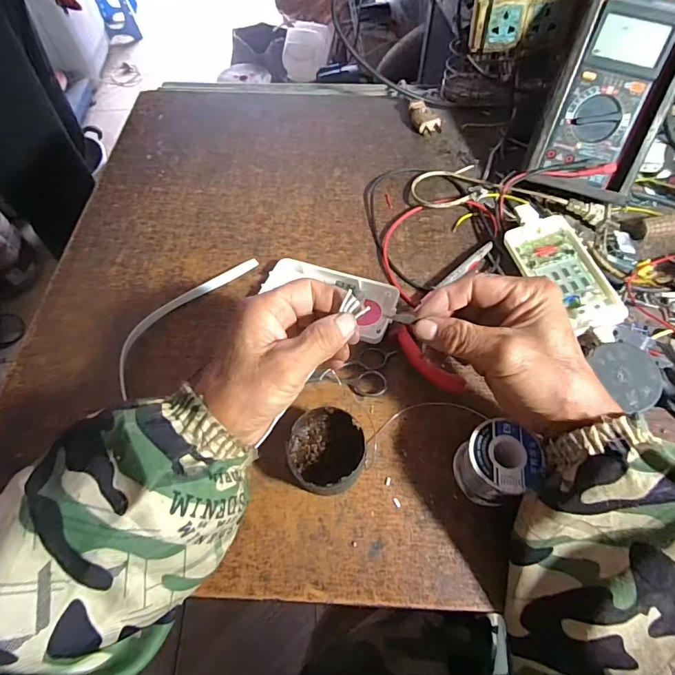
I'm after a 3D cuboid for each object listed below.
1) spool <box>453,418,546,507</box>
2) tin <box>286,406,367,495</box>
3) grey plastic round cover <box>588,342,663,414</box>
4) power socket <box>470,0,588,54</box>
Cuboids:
[{"bbox_3d":[0.116,0.092,0.316,0.050,0.048,0.048,-1,59,2],"label":"spool"},{"bbox_3d":[-0.007,0.086,0.332,0.058,0.032,0.058,-1,59,2],"label":"tin"},{"bbox_3d":[0.227,0.028,0.340,0.053,0.004,0.049,-4,73,12],"label":"grey plastic round cover"},{"bbox_3d":[0.200,-0.340,0.459,0.108,0.055,0.024,8,60,7],"label":"power socket"}]

